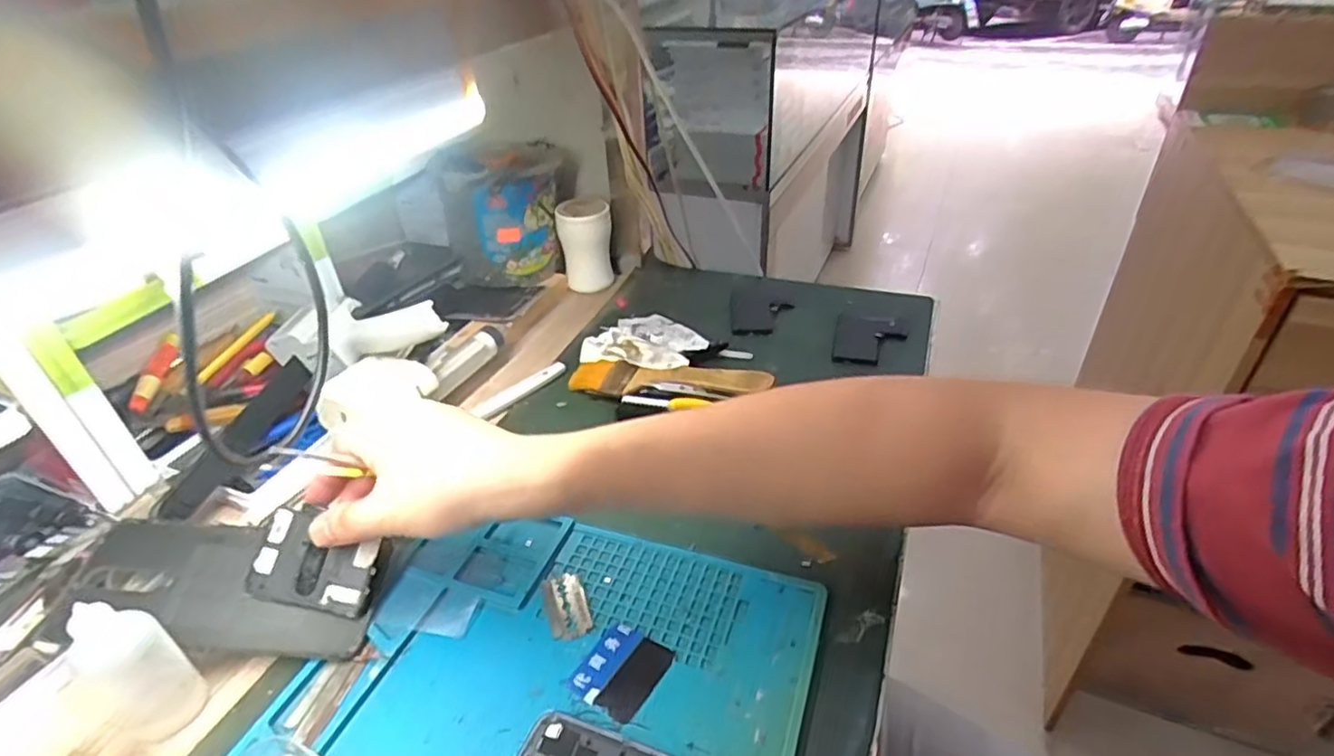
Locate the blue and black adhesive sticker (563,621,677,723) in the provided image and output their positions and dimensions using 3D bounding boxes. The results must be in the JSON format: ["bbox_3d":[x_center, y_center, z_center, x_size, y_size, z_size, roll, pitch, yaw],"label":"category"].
[{"bbox_3d":[-0.023,0.150,0.340,0.037,0.004,0.045,26,44,22],"label":"blue and black adhesive sticker"}]

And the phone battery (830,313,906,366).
[{"bbox_3d":[0.176,-0.036,0.575,0.057,0.008,0.075,9,37,16],"label":"phone battery"}]

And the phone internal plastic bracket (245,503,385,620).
[{"bbox_3d":[-0.196,0.102,0.370,0.068,0.006,0.049,11,68,5],"label":"phone internal plastic bracket"}]

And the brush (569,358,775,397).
[{"bbox_3d":[-0.002,0.003,0.523,0.163,0.028,0.036,9,37,16],"label":"brush"}]

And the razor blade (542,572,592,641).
[{"bbox_3d":[-0.056,0.126,0.371,0.021,0.004,0.042,-13,37,-13],"label":"razor blade"}]

